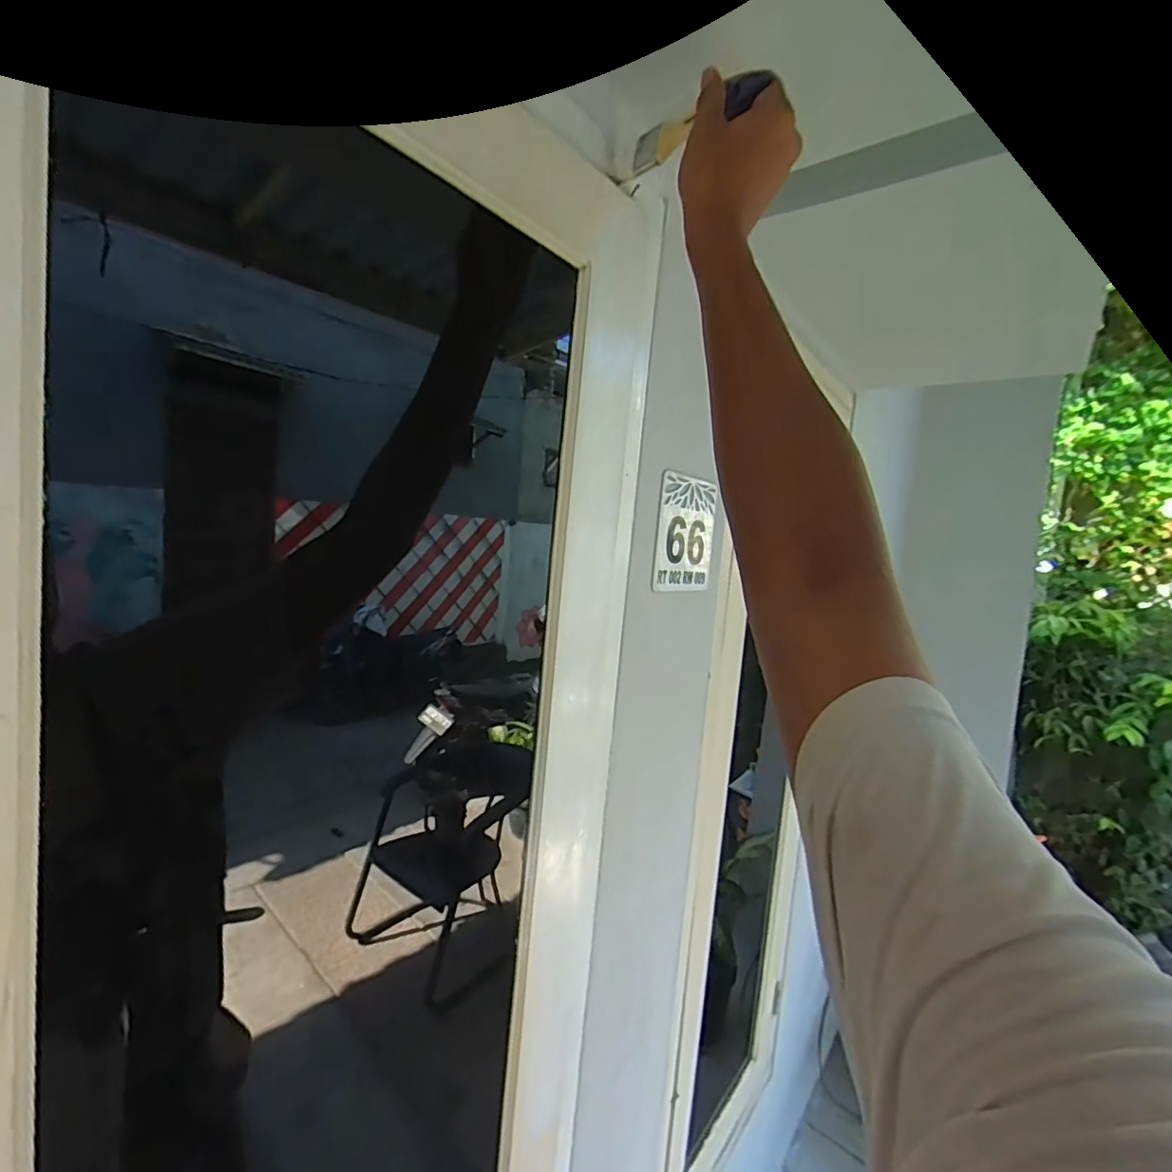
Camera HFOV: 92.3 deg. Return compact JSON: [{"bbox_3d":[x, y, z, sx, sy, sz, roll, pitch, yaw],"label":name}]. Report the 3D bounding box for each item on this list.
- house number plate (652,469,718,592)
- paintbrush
[{"bbox_3d":[0.132,-0.069,0.735,0.012,0.148,0.132,10,8,43],"label":"house number plate"},{"bbox_3d":[0.088,-0.383,0.465,0.012,0.034,0.144,4,8,-36],"label":"paintbrush"}]

